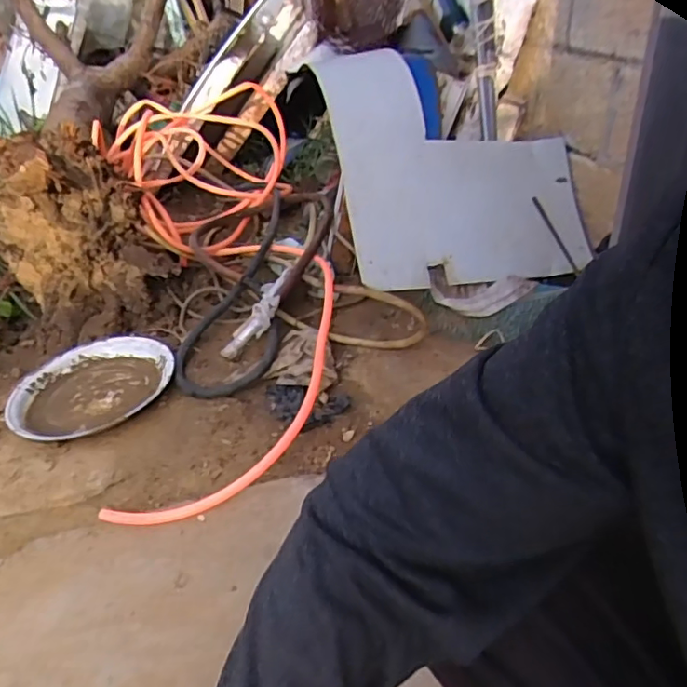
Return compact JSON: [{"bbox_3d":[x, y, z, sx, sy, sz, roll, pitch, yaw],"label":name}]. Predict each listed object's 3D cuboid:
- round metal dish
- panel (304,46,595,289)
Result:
[{"bbox_3d":[-0.552,0.102,1.271,0.350,0.068,0.311,-14,33,-17],"label":"round metal dish"},{"bbox_3d":[0.268,-0.422,1.334,0.564,0.572,0.067,-6,-4,-19],"label":"panel"}]

